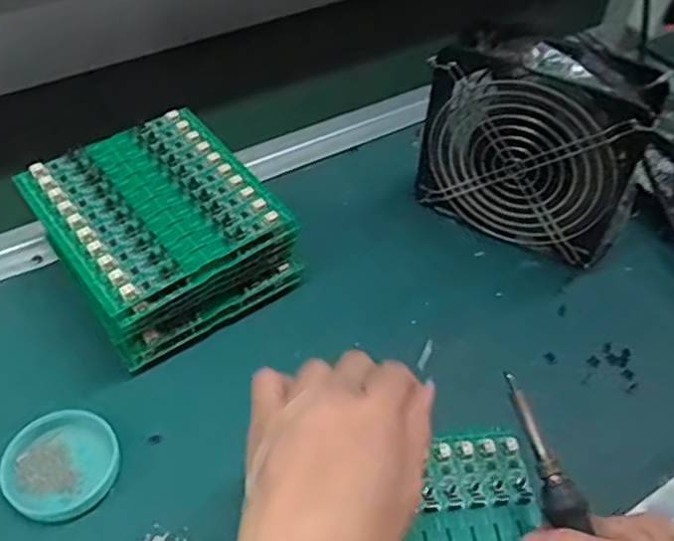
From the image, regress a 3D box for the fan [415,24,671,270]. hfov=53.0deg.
[{"bbox_3d":[0.147,-0.096,0.509,0.160,0.153,0.070,19,51,12],"label":"fan"}]

